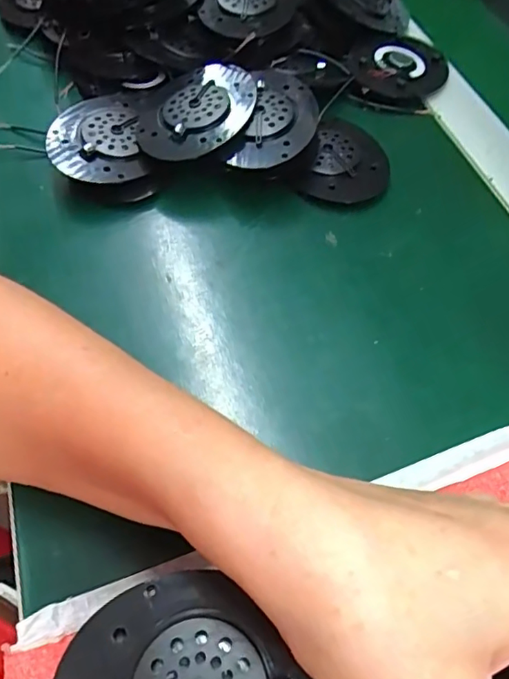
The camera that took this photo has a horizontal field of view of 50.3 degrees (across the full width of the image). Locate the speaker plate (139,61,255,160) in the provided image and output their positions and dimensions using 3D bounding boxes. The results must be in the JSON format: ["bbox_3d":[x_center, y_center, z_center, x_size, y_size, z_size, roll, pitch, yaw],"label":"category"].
[{"bbox_3d":[-0.035,-0.140,0.329,0.068,0.013,0.078,3,58,2],"label":"speaker plate"}]

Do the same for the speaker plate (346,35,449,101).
[{"bbox_3d":[0.105,-0.199,0.395,0.071,0.013,0.067,0,58,0],"label":"speaker plate"}]

